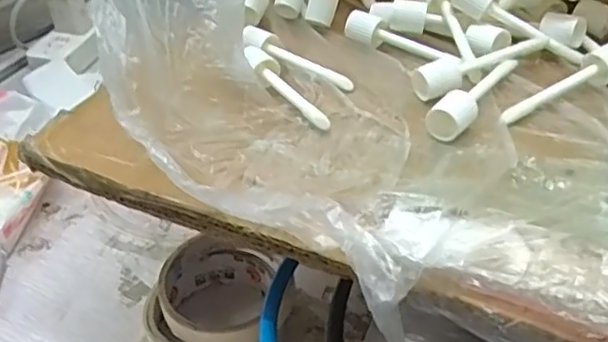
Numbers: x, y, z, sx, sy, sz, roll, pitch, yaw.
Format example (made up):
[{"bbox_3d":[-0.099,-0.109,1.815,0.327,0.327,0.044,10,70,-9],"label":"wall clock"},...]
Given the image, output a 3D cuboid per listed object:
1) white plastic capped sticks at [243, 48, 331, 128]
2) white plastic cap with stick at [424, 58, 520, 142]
[{"bbox_3d":[-0.011,-0.046,0.350,0.017,0.013,0.078,-22,42,-18],"label":"white plastic capped sticks"},{"bbox_3d":[0.091,-0.041,0.329,0.017,0.015,0.079,28,50,34],"label":"white plastic cap with stick"}]

